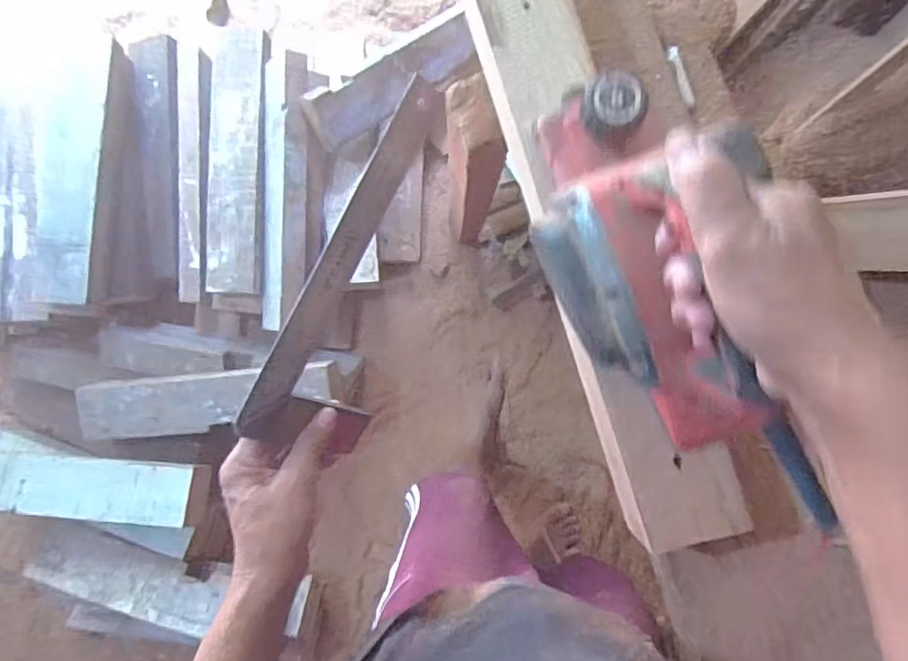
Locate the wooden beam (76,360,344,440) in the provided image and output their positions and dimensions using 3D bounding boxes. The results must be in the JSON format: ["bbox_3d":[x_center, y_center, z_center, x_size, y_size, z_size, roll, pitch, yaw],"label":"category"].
[{"bbox_3d":[-0.504,0.149,1.168,0.537,0.093,0.125,-5,87,6],"label":"wooden beam"}]

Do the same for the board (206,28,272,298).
[{"bbox_3d":[-0.442,-0.343,1.146,0.123,0.054,0.537,0,88,6],"label":"board"}]

